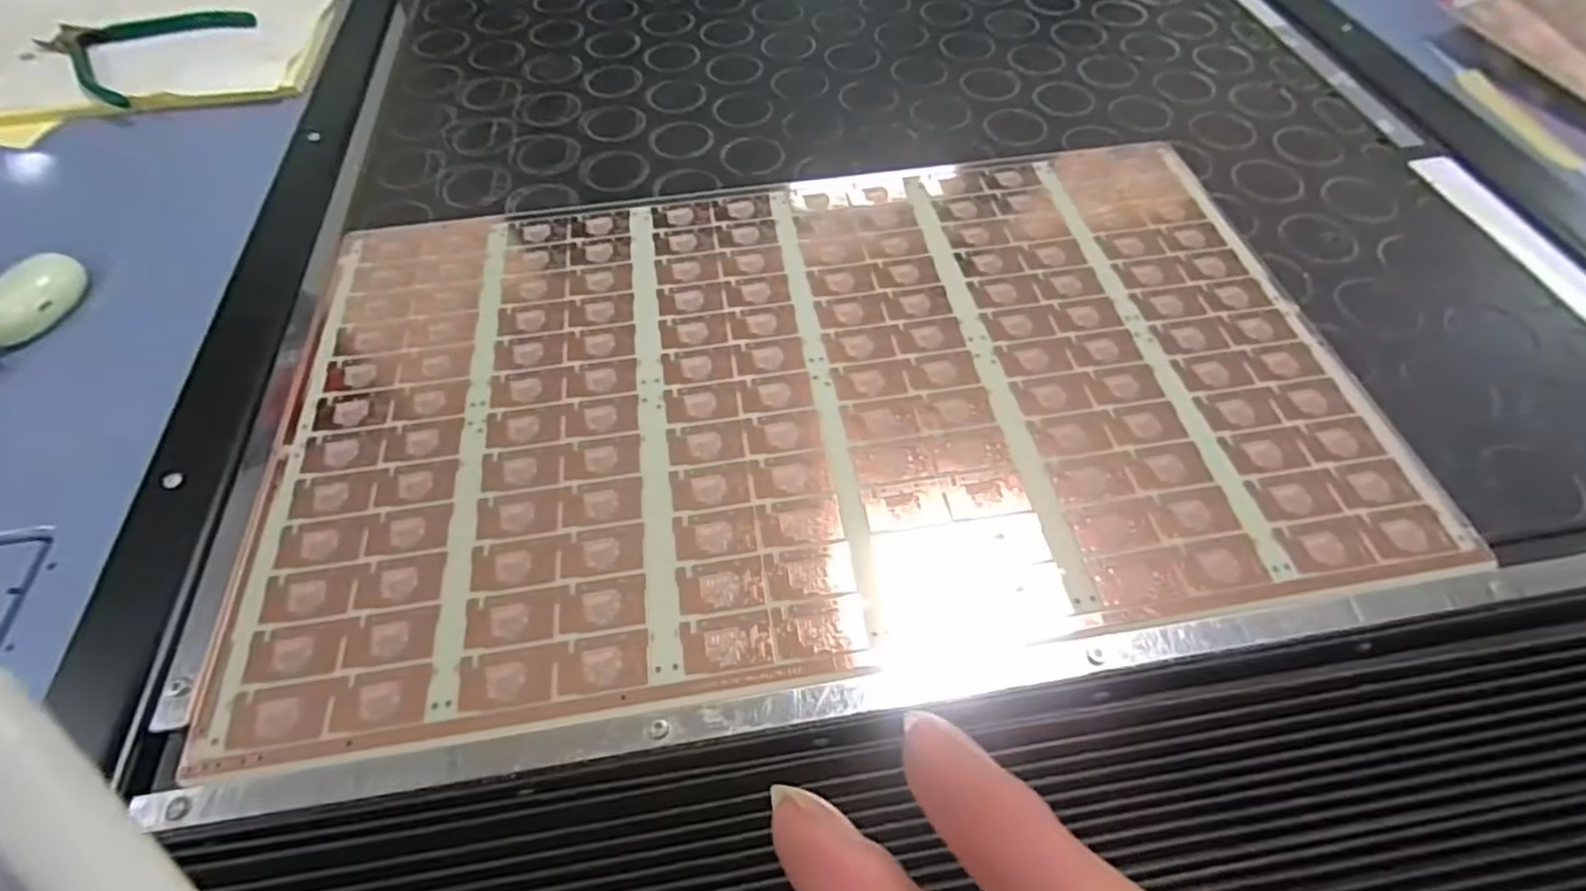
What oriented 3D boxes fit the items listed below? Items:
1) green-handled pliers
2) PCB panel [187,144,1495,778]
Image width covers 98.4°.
[{"bbox_3d":[-0.507,-0.304,0.518,0.132,0.011,0.128,16,58,11],"label":"green-handled pliers"},{"bbox_3d":[0.012,-0.038,0.345,0.505,0.009,0.296,-8,57,-5],"label":"PCB panel"}]

